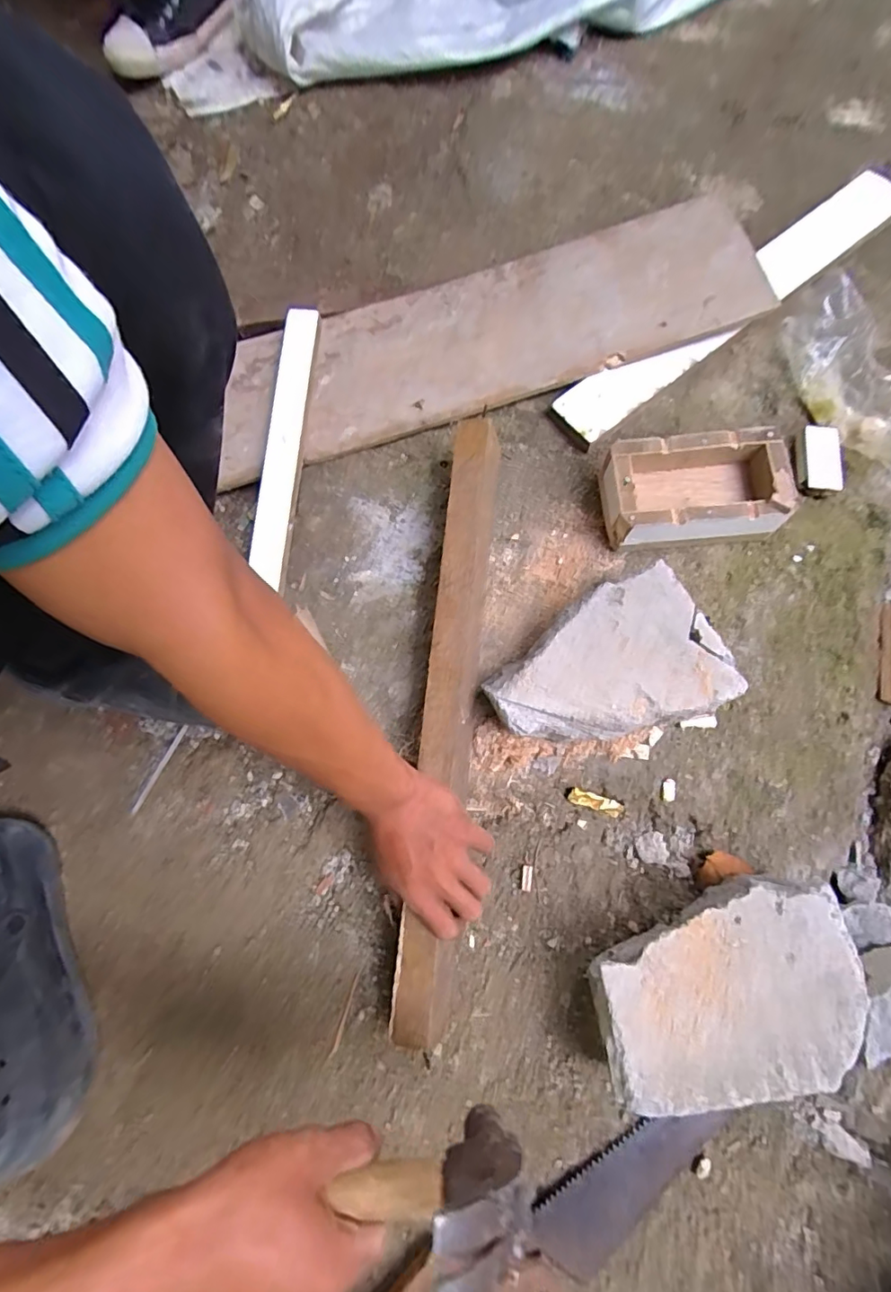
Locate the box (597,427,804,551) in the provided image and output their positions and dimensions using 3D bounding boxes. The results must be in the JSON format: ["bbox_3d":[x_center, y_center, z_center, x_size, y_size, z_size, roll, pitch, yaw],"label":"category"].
[{"bbox_3d":[0.254,-0.159,0.542,0.172,0.063,0.098,-3,75,1],"label":"box"}]

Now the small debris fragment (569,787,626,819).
[{"bbox_3d":[0.147,0.153,0.512,0.053,0.007,0.015,17,77,6],"label":"small debris fragment"}]

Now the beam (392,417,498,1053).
[{"bbox_3d":[0.005,0.048,0.484,0.047,0.033,0.550,5,78,3],"label":"beam"}]

